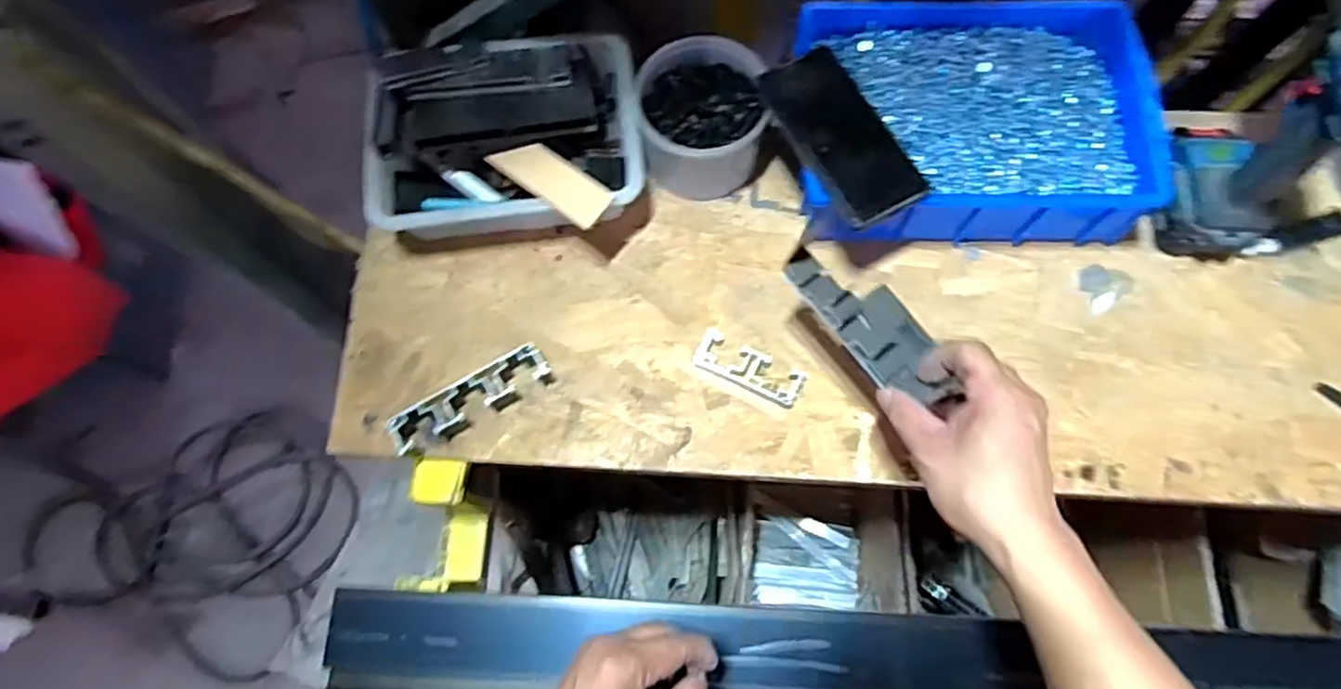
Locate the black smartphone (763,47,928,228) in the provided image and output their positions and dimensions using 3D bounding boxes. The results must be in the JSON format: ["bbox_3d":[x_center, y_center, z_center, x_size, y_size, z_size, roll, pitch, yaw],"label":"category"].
[{"bbox_3d":[0.138,-0.168,0.575,0.071,0.013,0.151,-30,82,-5],"label":"black smartphone"}]

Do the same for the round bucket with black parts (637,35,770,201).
[{"bbox_3d":[0.028,-0.205,0.647,0.106,0.083,0.110,0,73,1],"label":"round bucket with black parts"}]

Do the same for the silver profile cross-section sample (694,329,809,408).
[{"bbox_3d":[0.069,0.021,0.609,0.093,0.022,0.035,24,75,8],"label":"silver profile cross-section sample"}]

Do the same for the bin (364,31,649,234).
[{"bbox_3d":[-0.143,-0.175,0.639,0.232,0.085,0.192,-3,73,0],"label":"bin"}]

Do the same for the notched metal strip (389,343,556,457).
[{"bbox_3d":[-0.167,0.046,0.600,0.136,0.034,0.032,-29,75,-8],"label":"notched metal strip"}]

